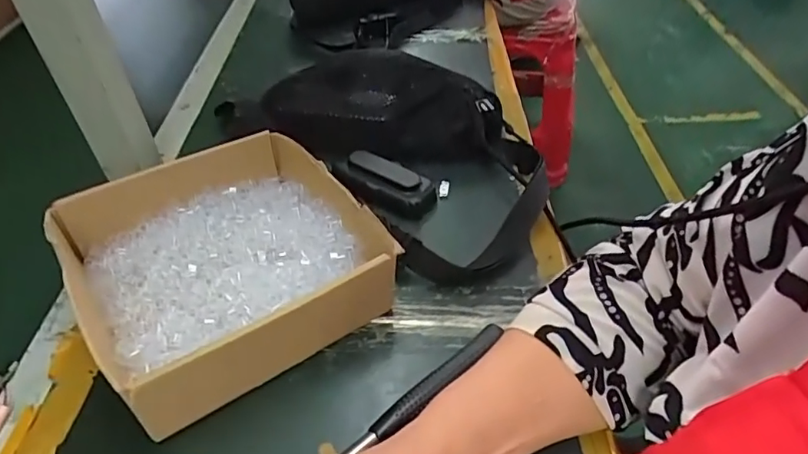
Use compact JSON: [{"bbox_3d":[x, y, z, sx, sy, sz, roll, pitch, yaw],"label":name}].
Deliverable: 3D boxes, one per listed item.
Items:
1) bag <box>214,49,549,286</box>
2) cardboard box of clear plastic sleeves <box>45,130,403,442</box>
[{"bbox_3d":[0.000,-0.088,0.545,0.226,0.068,0.321,-38,69,-24],"label":"bag"},{"bbox_3d":[-0.141,0.029,0.432,0.211,0.076,0.204,-30,52,-29],"label":"cardboard box of clear plastic sleeves"}]

